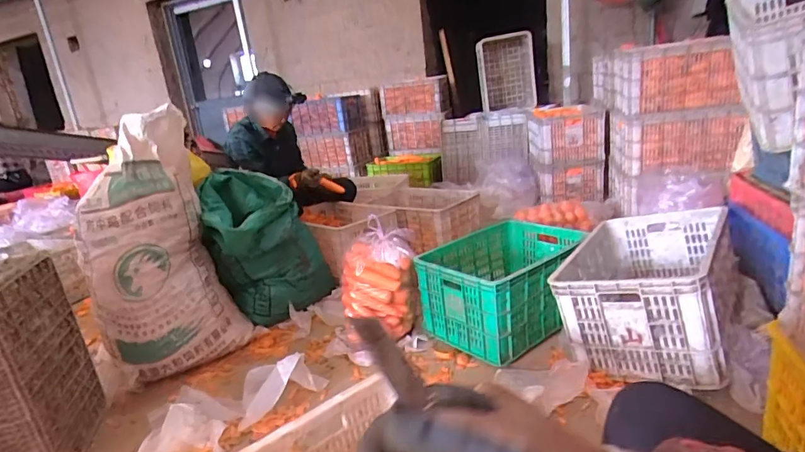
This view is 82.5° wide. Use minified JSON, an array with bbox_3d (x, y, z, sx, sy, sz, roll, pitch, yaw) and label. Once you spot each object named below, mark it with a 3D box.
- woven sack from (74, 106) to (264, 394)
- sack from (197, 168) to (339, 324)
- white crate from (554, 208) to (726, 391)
[{"bbox_3d":[-0.751,0.054,1.401,0.397,0.697,0.233,-18,20,-32],"label":"woven sack"},{"bbox_3d":[-0.479,0.068,1.676,0.407,0.486,0.312,-15,18,-22],"label":"sack"},{"bbox_3d":[0.662,0.159,1.261,0.370,0.264,0.508,4,20,34],"label":"white crate"}]

